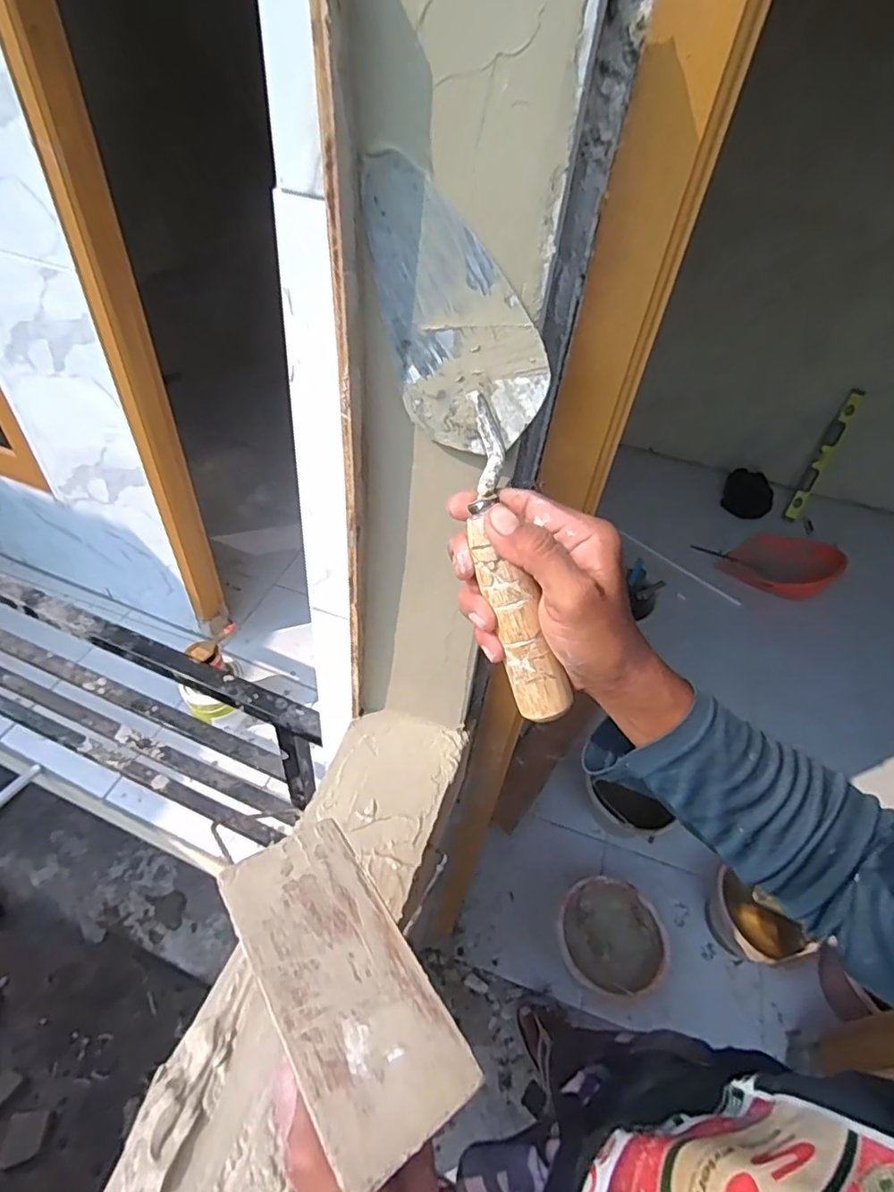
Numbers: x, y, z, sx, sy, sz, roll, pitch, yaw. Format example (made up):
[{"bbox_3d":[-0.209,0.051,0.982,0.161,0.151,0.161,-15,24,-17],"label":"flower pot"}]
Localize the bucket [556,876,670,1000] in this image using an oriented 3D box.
[{"bbox_3d":[0.366,0.776,1.335,0.235,0.207,0.229,4,46,-4],"label":"bucket"}]

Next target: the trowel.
[{"bbox_3d":[0.023,-0.076,0.340,0.065,0.295,0.077,-19,7,-24],"label":"trowel"}]

